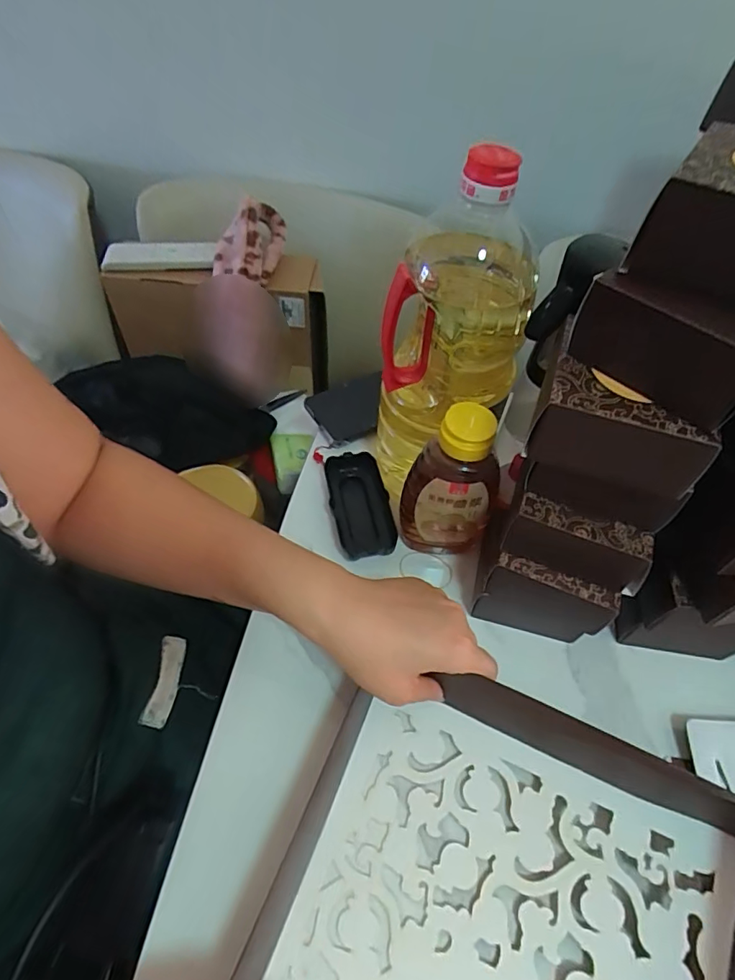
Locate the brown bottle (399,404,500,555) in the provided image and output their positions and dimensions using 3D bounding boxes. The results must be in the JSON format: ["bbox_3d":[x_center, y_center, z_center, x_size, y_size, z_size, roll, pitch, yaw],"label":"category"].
[{"bbox_3d":[0.066,-0.001,0.427,0.071,0.146,0.047,4,54,0],"label":"brown bottle"}]

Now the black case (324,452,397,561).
[{"bbox_3d":[-0.009,0.015,0.495,0.053,0.027,0.107,-12,56,-11],"label":"black case"}]

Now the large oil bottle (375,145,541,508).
[{"bbox_3d":[0.067,-0.111,0.420,0.104,0.281,0.115,23,56,13],"label":"large oil bottle"}]

